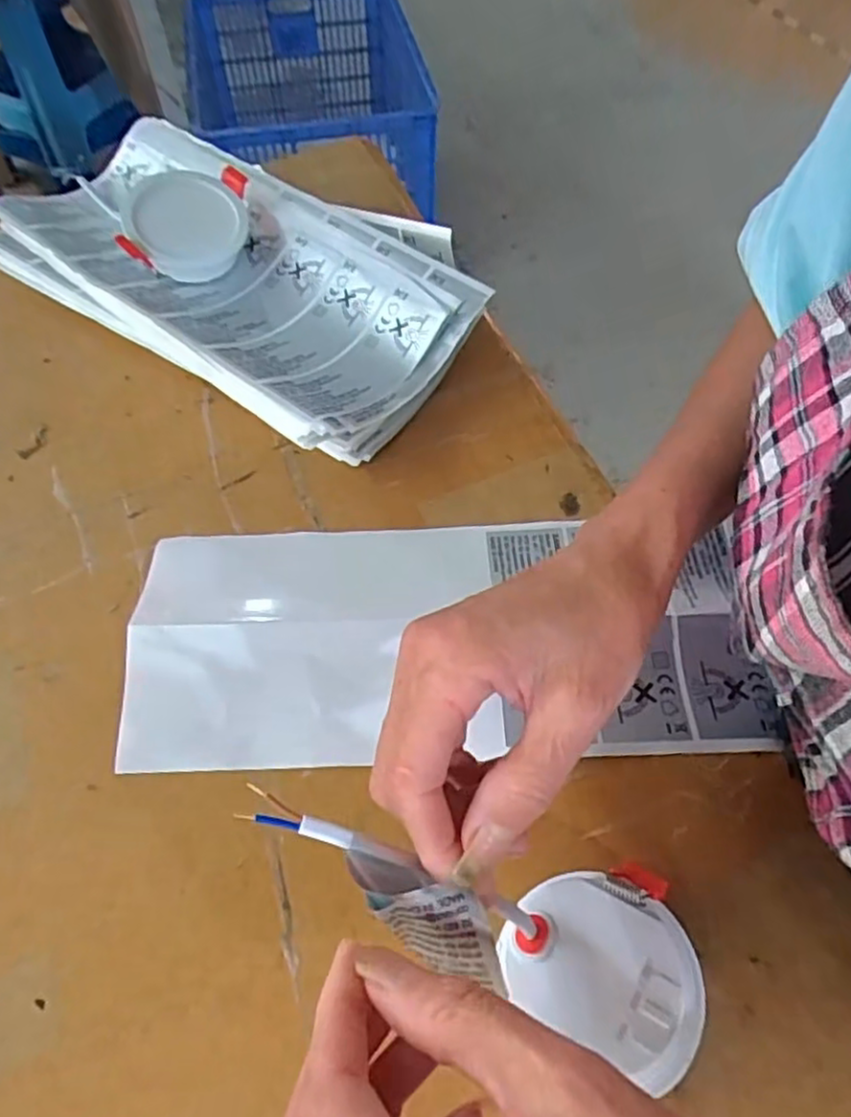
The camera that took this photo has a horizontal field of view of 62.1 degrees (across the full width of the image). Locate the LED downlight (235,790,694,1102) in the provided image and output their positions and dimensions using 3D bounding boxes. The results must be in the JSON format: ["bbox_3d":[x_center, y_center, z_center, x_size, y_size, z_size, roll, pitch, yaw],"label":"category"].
[{"bbox_3d":[0.021,0.117,0.223,0.155,0.045,0.062,31,55,-24],"label":"LED downlight"}]

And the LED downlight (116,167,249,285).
[{"bbox_3d":[-0.149,-0.209,0.443,0.073,0.024,0.070,1,79,-17],"label":"LED downlight"}]

